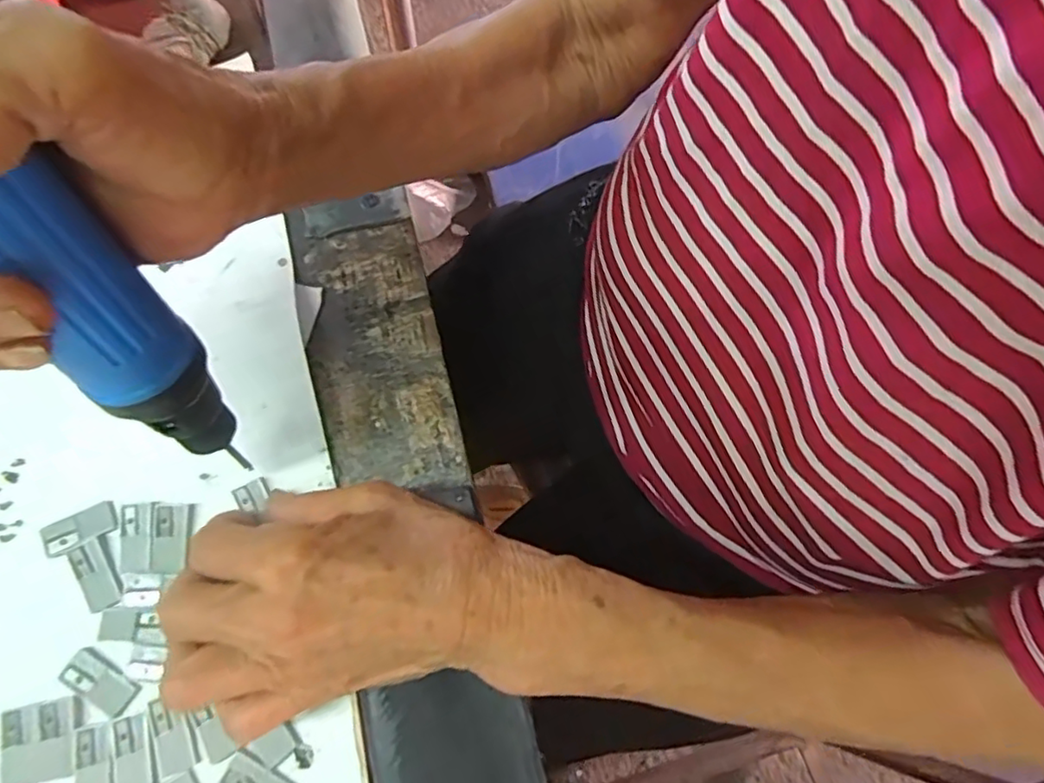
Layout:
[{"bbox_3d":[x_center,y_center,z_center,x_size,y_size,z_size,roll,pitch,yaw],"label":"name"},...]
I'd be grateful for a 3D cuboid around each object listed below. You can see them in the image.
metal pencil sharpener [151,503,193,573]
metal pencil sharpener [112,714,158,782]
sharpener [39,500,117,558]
[{"bbox_3d":[-0.144,0.059,0.254,0.016,0.004,0.027,-2,69,-3],"label":"metal pencil sharpener"},{"bbox_3d":[-0.143,0.134,0.228,0.014,0.004,0.026,-17,71,-8],"label":"metal pencil sharpener"},{"bbox_3d":[-0.183,0.056,0.255,0.030,0.004,0.014,-24,72,-11],"label":"sharpener"}]

